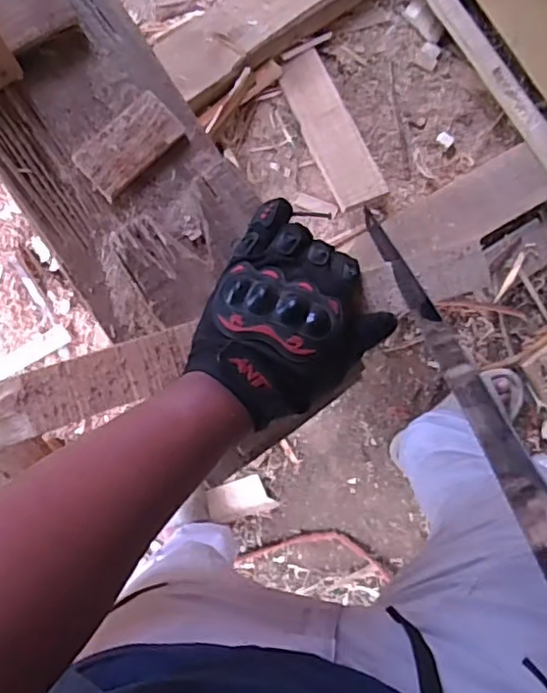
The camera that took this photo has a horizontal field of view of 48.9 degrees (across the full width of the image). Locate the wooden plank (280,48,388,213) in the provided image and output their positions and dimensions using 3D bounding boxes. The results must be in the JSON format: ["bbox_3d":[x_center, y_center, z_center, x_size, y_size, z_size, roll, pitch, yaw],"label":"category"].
[{"bbox_3d":[0.106,-0.411,1.143,0.091,0.019,0.307,-26,85,8],"label":"wooden plank"}]

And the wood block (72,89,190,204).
[{"bbox_3d":[-0.112,-0.156,0.470,0.083,0.013,0.046,-42,97,-4],"label":"wood block"}]

